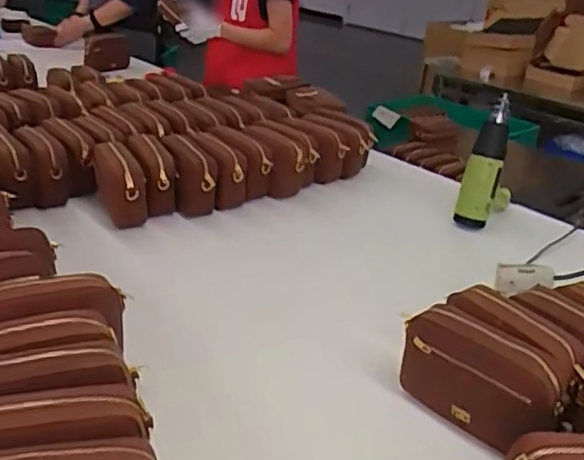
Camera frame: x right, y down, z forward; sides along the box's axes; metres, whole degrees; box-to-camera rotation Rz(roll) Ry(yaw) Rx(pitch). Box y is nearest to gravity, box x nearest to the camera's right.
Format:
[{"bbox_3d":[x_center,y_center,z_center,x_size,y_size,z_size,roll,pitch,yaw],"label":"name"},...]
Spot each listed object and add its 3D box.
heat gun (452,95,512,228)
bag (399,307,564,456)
[{"bbox_3d":[0.419,-0.143,1.374,0.070,0.245,0.154,21,30,31],"label":"heat gun"},{"bbox_3d":[0.233,0.179,0.803,0.196,0.114,0.072,24,32,36],"label":"bag"}]

